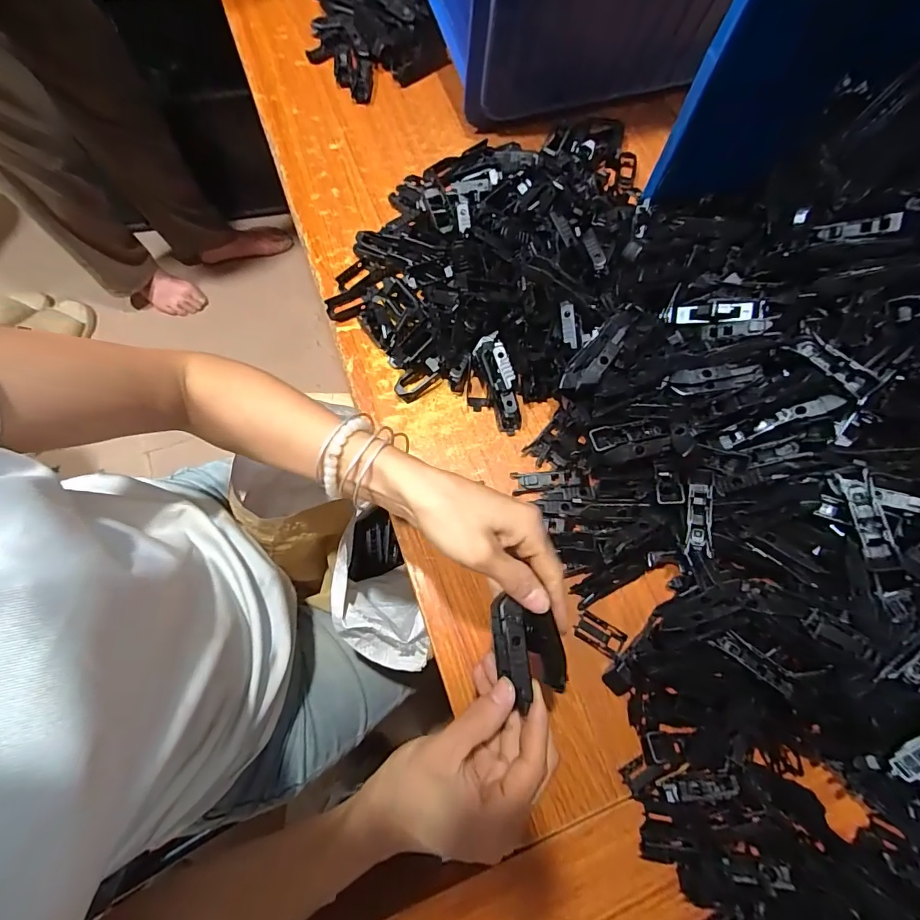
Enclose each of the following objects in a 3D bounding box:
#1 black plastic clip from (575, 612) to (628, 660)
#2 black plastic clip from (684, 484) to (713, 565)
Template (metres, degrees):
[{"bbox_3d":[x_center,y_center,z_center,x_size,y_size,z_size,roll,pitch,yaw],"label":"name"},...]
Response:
[{"bbox_3d":[0.114,0.143,0.363,0.039,0.004,0.023,31,73,9],"label":"black plastic clip"},{"bbox_3d":[0.183,0.045,0.343,0.018,0.008,0.059,14,71,4],"label":"black plastic clip"}]

